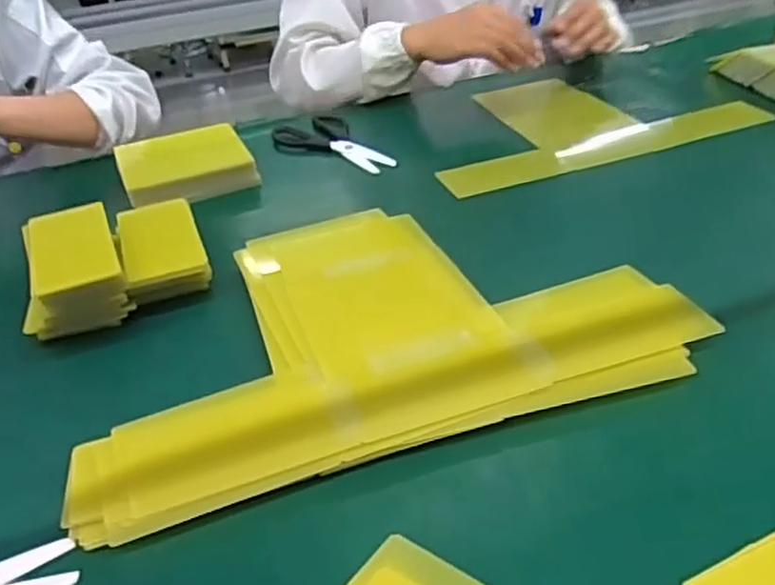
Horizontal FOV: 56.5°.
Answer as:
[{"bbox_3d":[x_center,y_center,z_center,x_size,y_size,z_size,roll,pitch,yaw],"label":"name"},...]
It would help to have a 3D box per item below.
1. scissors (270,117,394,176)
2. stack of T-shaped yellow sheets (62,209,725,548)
[{"bbox_3d":[-0.055,-0.187,0.893,0.180,0.022,0.079,22,42,35],"label":"scissors"},{"bbox_3d":[-0.015,0.024,0.576,0.436,0.041,0.288,-14,34,-13],"label":"stack of T-shaped yellow sheets"}]

